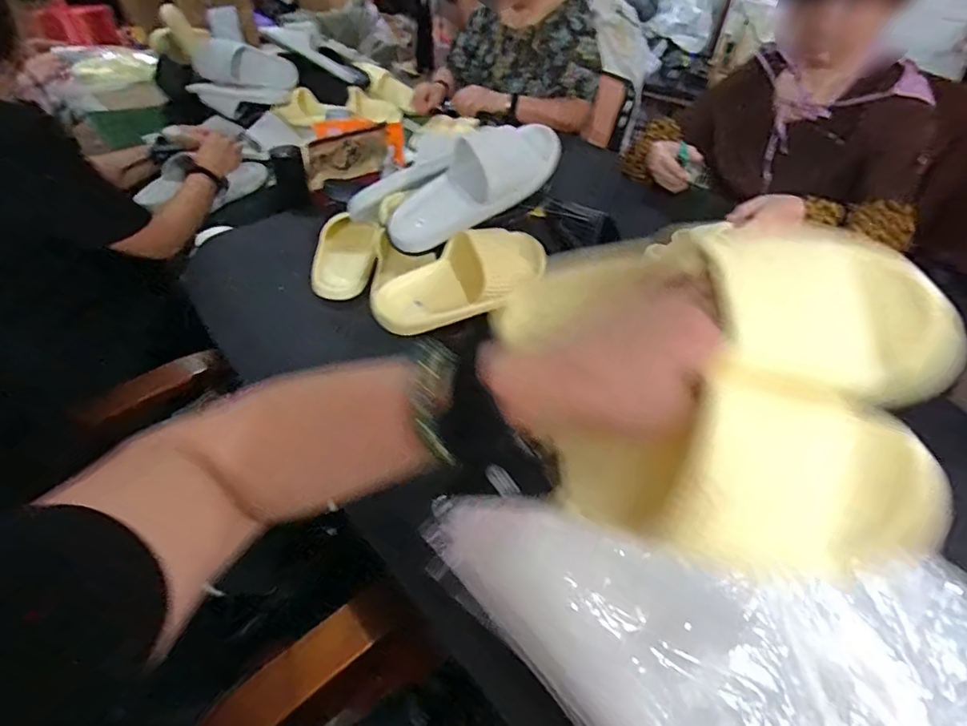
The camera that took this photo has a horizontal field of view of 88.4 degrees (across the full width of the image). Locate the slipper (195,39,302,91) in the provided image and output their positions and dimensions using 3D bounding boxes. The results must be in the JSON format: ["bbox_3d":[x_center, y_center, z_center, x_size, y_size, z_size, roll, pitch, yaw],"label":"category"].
[{"bbox_3d":[-0.650,-0.825,1.387,0.073,0.098,0.318,23,28,18],"label":"slipper"}]

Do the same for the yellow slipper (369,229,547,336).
[{"bbox_3d":[-0.026,-0.114,0.704,0.262,0.085,0.105,-25,81,-15],"label":"yellow slipper"}]

